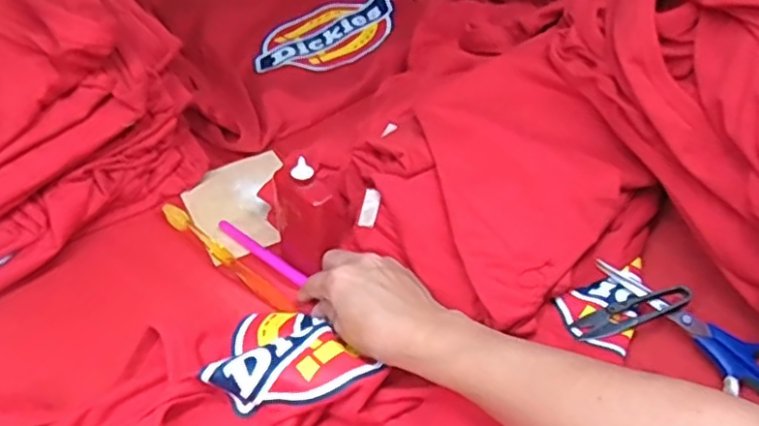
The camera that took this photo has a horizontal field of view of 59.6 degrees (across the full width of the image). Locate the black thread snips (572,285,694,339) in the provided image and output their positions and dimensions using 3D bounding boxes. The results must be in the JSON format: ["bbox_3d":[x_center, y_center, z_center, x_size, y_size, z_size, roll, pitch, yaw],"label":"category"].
[{"bbox_3d":[0.200,0.076,0.524,0.097,0.016,0.024,-14,42,-12],"label":"black thread snips"}]

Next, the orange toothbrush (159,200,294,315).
[{"bbox_3d":[-0.137,0.036,0.582,0.179,0.016,0.016,30,50,33],"label":"orange toothbrush"}]

